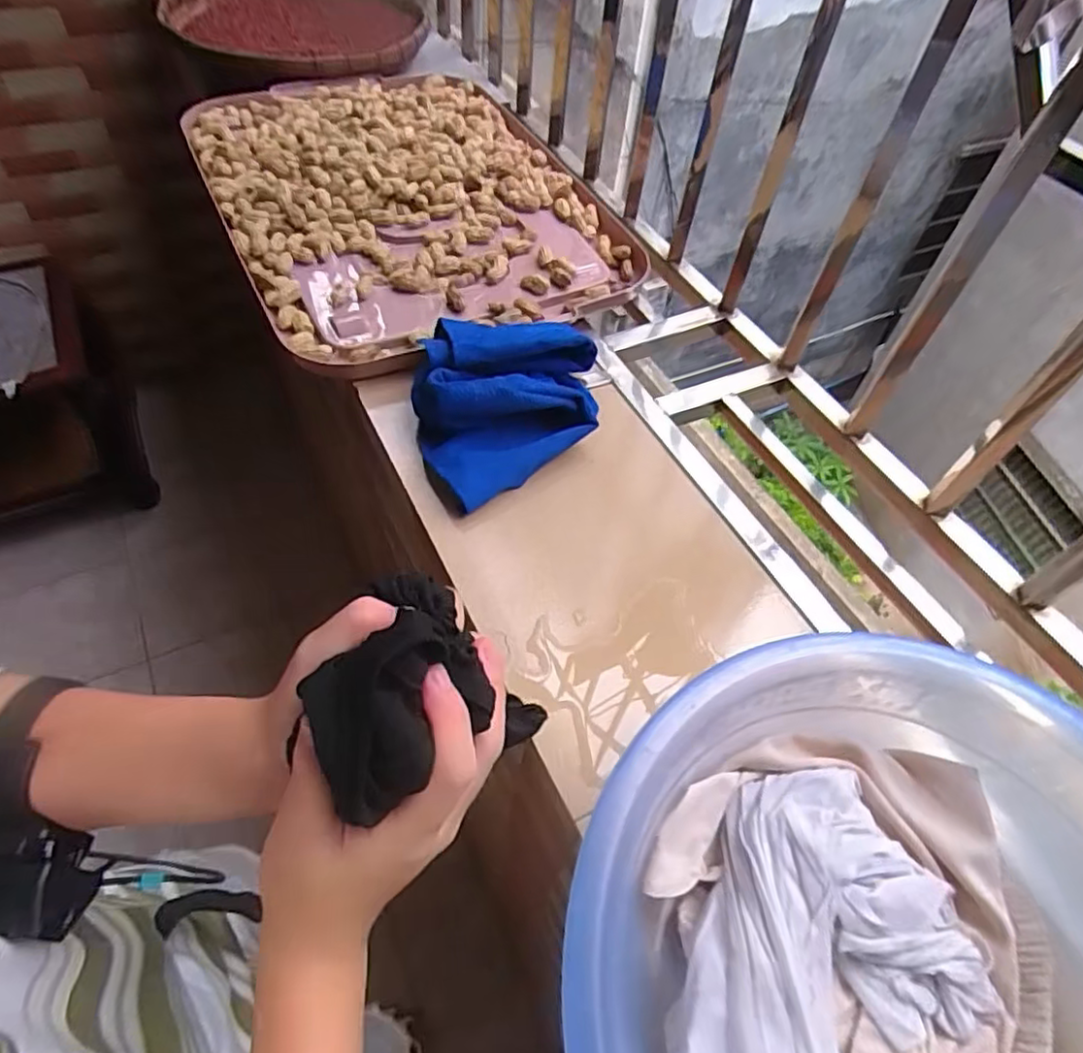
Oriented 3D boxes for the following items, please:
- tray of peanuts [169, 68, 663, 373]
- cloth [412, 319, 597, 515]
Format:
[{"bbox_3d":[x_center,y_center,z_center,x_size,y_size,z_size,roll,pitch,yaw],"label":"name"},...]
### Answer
[{"bbox_3d":[-0.165,-0.408,0.808,0.421,0.042,0.558,-20,58,-19],"label":"tray of peanuts"},{"bbox_3d":[-0.027,-0.108,0.577,0.158,0.055,0.167,-3,54,-8],"label":"cloth"}]

